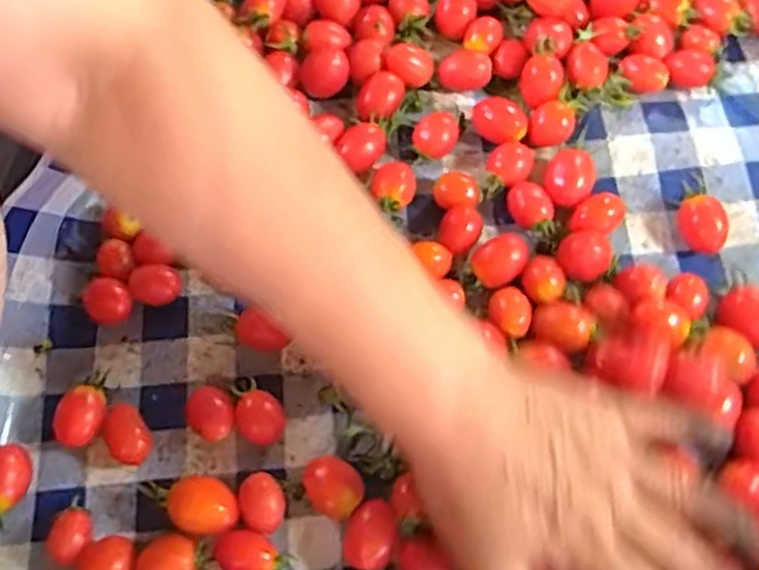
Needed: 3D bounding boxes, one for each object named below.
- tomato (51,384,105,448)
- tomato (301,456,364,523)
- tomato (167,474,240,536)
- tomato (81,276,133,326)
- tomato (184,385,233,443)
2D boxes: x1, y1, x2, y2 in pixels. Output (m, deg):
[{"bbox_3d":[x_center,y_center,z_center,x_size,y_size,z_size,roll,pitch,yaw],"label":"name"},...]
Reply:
[{"bbox_3d":[-0.148,0.066,0.382,0.020,0.019,0.028,29,73,9],"label":"tomato"},{"bbox_3d":[-0.022,0.096,0.368,0.024,0.018,0.031,-42,76,-14],"label":"tomato"},{"bbox_3d":[-0.083,0.106,0.367,0.032,0.019,0.025,16,71,5],"label":"tomato"},{"bbox_3d":[-0.142,0.010,0.406,0.023,0.021,0.024,0,70,-1],"label":"tomato"},{"bbox_3d":[-0.083,0.065,0.384,0.025,0.017,0.023,0,70,-1],"label":"tomato"}]

